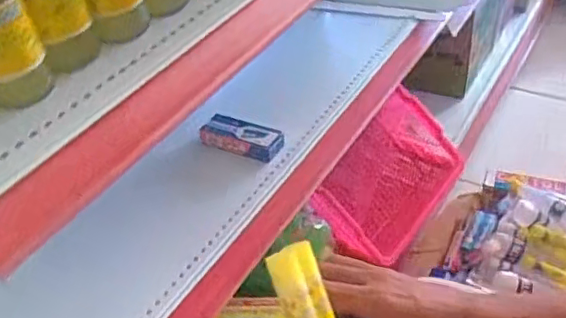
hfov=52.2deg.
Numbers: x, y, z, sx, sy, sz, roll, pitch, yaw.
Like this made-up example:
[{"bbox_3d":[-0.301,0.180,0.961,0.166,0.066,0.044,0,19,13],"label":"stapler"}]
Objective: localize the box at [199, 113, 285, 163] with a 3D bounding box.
[{"bbox_3d":[-0.056,-0.028,0.736,0.111,0.019,0.048,18,47,26],"label":"box"}]

